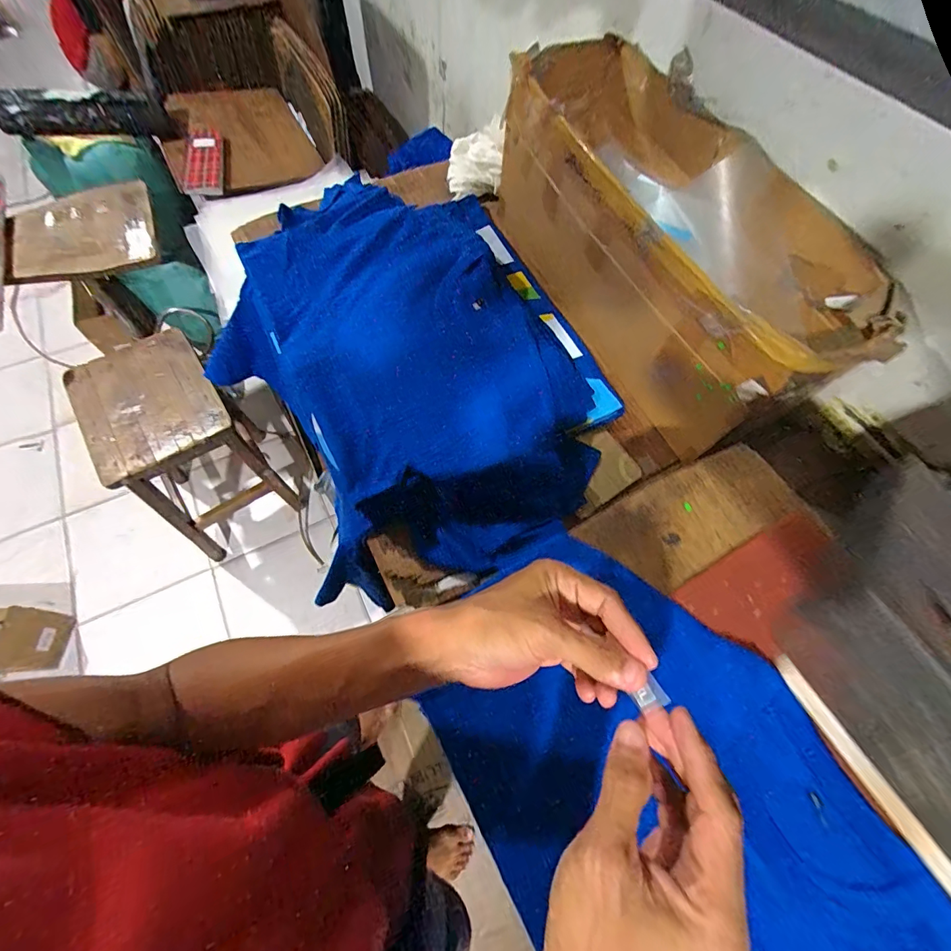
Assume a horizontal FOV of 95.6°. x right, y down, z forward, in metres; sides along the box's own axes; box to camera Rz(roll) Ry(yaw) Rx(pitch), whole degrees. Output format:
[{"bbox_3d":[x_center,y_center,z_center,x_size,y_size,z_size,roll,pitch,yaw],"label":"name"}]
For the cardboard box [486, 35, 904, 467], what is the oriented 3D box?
[{"bbox_3d":[0.270,-0.348,0.682,0.270,0.288,0.662,-17,66,-10],"label":"cardboard box"}]

